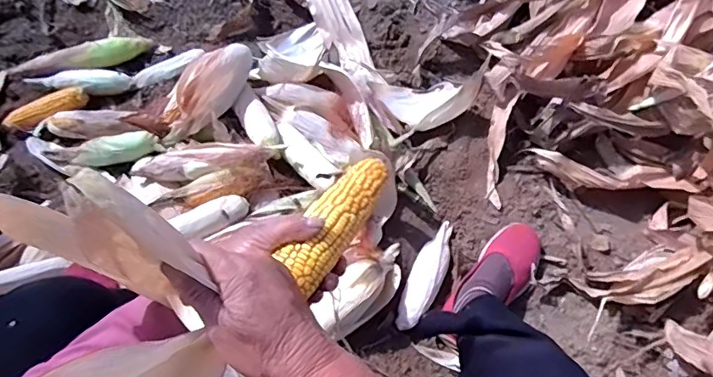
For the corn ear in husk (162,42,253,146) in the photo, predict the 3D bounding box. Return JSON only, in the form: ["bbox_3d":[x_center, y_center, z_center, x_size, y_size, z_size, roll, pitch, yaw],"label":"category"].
[{"bbox_3d":[-0.289,-0.192,0.976,0.106,0.073,0.230,22,67,6],"label":"corn ear in husk"}]

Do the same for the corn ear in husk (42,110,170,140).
[{"bbox_3d":[-0.484,-0.126,0.994,0.257,0.050,0.058,4,66,-2],"label":"corn ear in husk"}]

